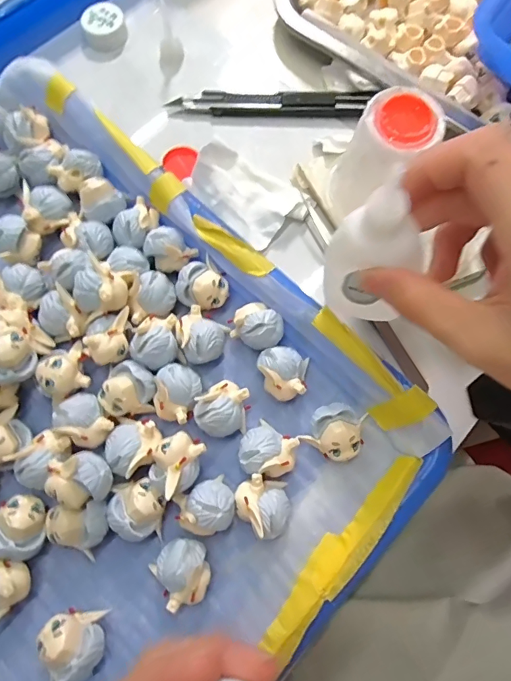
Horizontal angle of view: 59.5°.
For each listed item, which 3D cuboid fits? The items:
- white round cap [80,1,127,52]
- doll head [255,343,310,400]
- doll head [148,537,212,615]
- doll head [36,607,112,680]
[{"bbox_3d":[-0.105,-0.219,0.313,0.029,0.013,0.029,0,74,-1],"label":"white round cap"},{"bbox_3d":[0.014,0.017,0.236,0.027,0.023,0.027,0,74,-1],"label":"doll head"},{"bbox_3d":[-0.033,0.107,0.209,0.024,0.023,0.028,-28,77,-8],"label":"doll head"},{"bbox_3d":[-0.082,0.137,0.200,0.026,0.021,0.025,0,74,-1],"label":"doll head"}]

